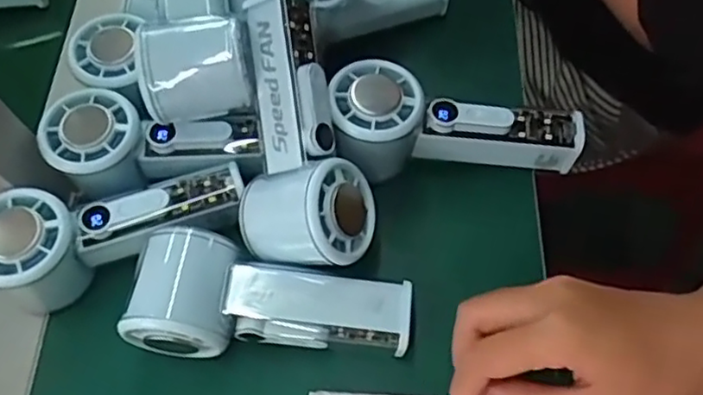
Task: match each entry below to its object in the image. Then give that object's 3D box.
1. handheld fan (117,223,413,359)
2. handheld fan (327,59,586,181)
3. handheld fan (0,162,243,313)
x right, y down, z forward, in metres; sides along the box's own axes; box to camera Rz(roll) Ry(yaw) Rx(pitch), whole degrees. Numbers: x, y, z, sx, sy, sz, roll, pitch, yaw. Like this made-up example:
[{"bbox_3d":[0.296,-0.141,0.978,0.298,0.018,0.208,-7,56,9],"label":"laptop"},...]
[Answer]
[{"bbox_3d":[-0.045,0.064,0.356,0.149,0.054,0.065,8,65,10],"label":"handheld fan"},{"bbox_3d":[0.064,-0.046,0.394,0.150,0.051,0.058,-1,61,2],"label":"handheld fan"},{"bbox_3d":[-0.136,0.019,0.376,0.150,0.053,0.058,-17,62,-6],"label":"handheld fan"}]

